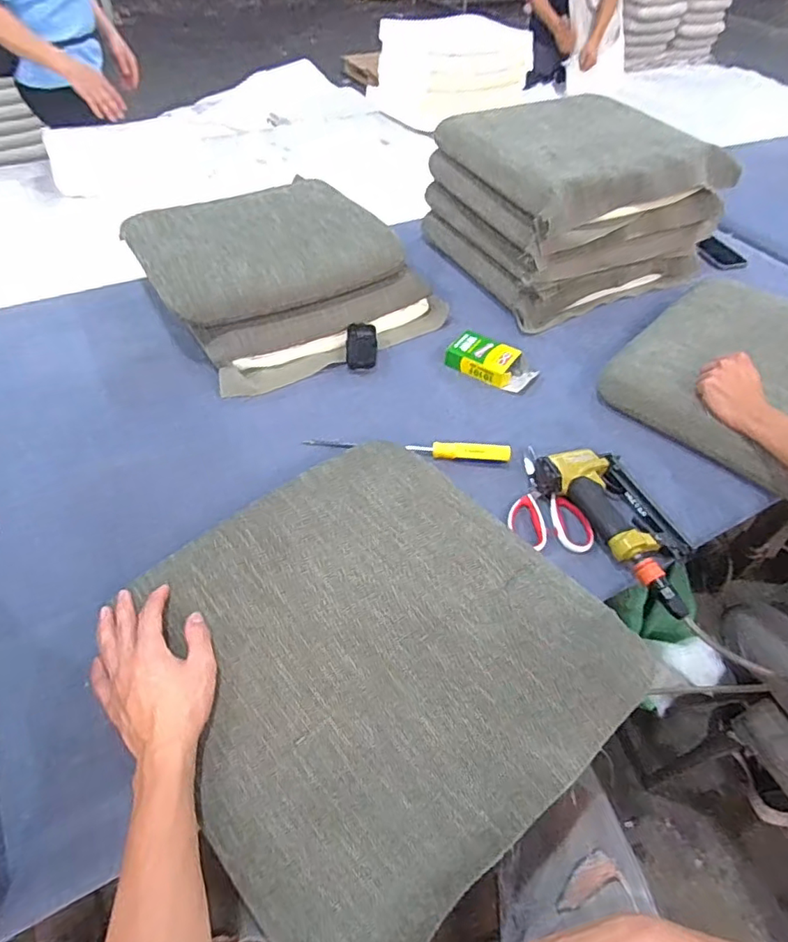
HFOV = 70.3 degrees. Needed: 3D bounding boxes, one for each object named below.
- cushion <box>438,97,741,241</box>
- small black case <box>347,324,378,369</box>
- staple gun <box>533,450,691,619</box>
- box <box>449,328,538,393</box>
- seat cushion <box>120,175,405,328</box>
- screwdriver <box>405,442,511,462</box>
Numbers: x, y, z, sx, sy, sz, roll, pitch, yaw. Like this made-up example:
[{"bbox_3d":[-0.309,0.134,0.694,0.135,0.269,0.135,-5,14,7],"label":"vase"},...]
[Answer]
[{"bbox_3d":[0.351,-0.629,1.094,0.449,0.084,0.412,-23,53,-22],"label":"cushion"},{"bbox_3d":[-0.057,-0.225,0.995,0.052,0.022,0.115,-1,48,-3],"label":"small black case"},{"bbox_3d":[0.312,0.065,0.739,0.126,0.049,0.249,-21,52,-20],"label":"staple gun"},{"bbox_3d":[0.170,-0.192,0.972,0.154,0.036,0.084,21,50,16],"label":"box"},{"bbox_3d":[-0.247,-0.422,1.039,0.414,0.053,0.351,-26,54,-24],"label":"seat cushion"},{"bbox_3d":[0.096,-0.027,0.824,0.148,0.025,0.021,2,48,-1],"label":"screwdriver"}]

